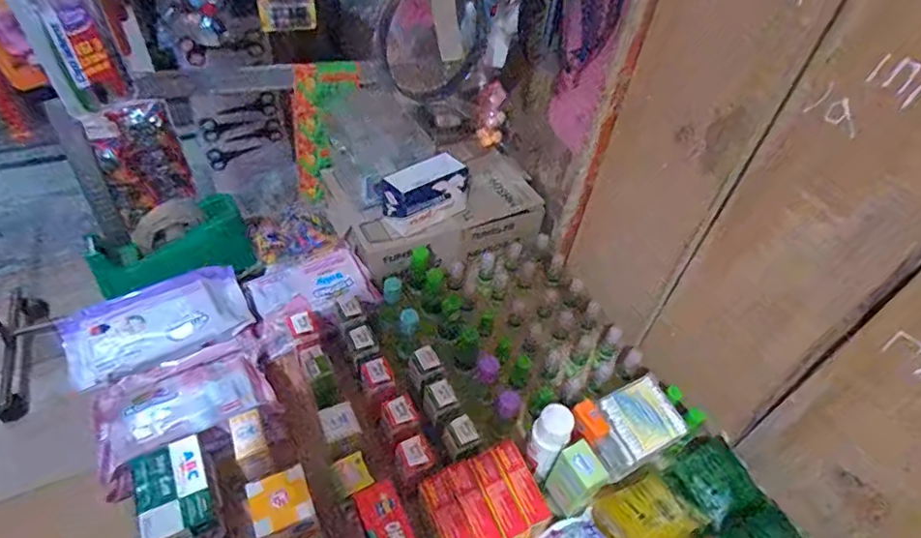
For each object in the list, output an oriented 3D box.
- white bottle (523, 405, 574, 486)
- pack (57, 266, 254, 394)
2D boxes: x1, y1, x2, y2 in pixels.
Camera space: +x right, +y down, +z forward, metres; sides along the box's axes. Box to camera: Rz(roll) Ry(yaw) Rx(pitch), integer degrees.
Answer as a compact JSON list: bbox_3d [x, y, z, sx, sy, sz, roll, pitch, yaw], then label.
[{"bbox_3d":[0.095,0.187,0.578,0.034,0.098,0.038,-30,57,-29],"label":"white bottle"},{"bbox_3d":[-0.350,0.062,0.628,0.186,0.048,0.091,-23,78,-22],"label":"pack"}]

